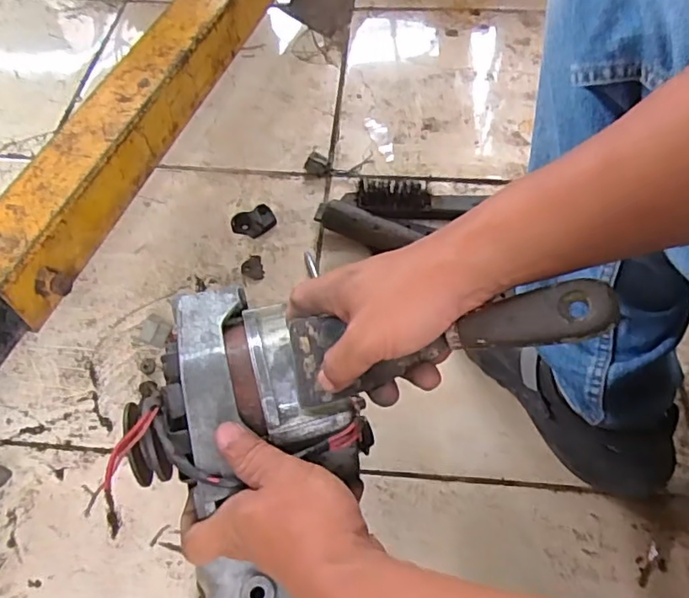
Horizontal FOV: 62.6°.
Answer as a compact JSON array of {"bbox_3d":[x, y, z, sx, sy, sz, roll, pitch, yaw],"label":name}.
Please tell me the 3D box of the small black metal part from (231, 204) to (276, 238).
[{"bbox_3d":[-0.118,-0.101,0.734,0.055,0.008,0.045,-24,61,-15],"label":"small black metal part"}]

